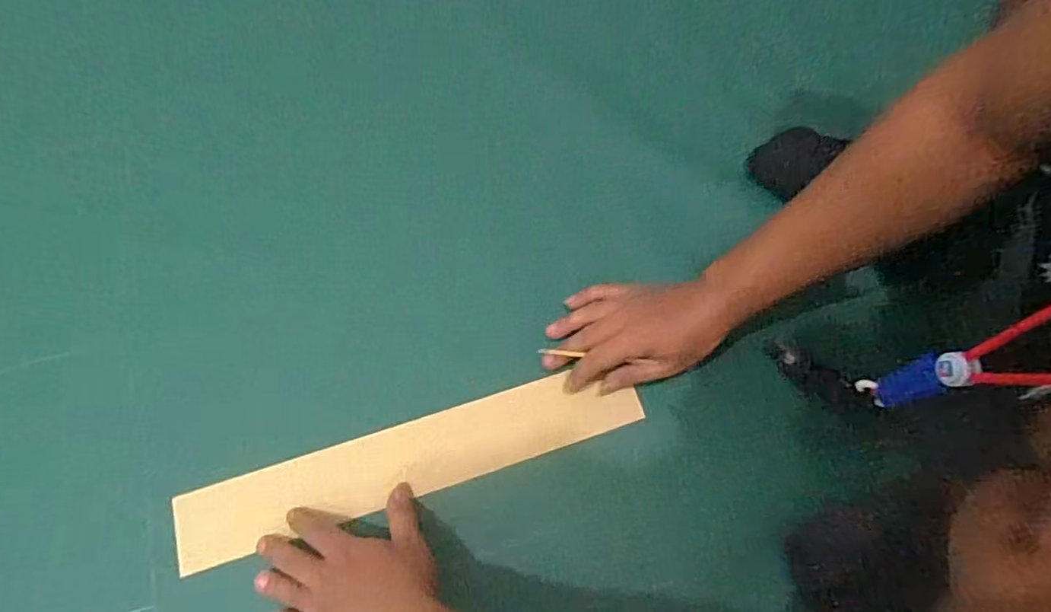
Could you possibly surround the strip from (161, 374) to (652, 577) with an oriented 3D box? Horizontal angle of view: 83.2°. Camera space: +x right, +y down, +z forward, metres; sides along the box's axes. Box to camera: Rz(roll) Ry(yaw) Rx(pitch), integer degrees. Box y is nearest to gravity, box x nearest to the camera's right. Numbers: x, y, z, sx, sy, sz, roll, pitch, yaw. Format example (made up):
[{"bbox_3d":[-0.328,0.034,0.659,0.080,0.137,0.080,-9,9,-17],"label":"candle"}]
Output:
[{"bbox_3d":[-0.097,0.133,0.523,0.400,0.007,0.064,-17,72,-8],"label":"strip"}]

